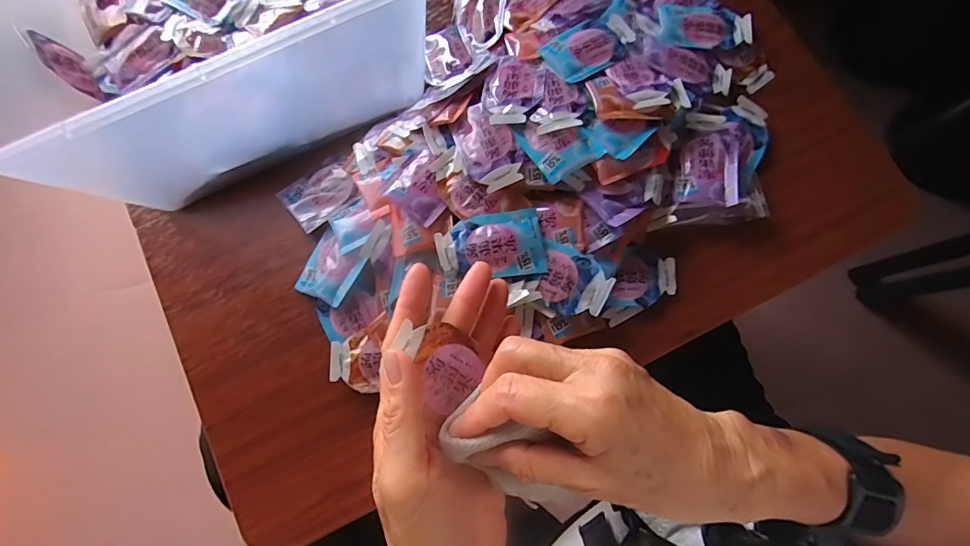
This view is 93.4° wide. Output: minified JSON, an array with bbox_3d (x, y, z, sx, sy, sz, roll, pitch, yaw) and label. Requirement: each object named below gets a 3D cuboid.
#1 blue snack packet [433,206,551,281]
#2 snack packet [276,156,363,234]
[{"bbox_3d":[0.004,-0.020,0.339,0.077,0.009,0.049,-8,78,0],"label":"blue snack packet"},{"bbox_3d":[-0.135,-0.065,0.378,0.060,0.006,0.047,-35,79,-6],"label":"snack packet"}]

